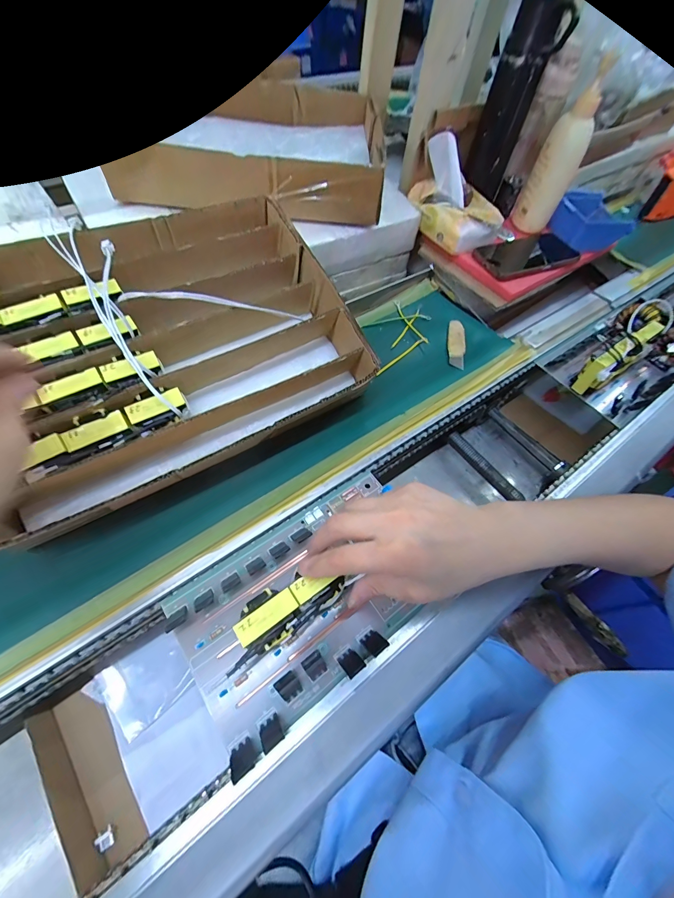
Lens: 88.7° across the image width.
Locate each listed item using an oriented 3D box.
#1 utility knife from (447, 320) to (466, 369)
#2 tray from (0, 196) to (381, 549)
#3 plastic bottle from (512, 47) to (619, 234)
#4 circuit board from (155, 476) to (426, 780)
[{"bbox_3d":[0.160,-0.142,0.458,0.022,0.004,0.097,10,59,1],"label":"utility knife"},{"bbox_3d":[-0.157,-0.105,0.325,0.338,0.067,0.255,-27,85,-22],"label":"tray"},{"bbox_3d":[0.330,-0.430,0.514,0.054,0.189,0.056,19,59,8],"label":"plastic bottle"},{"bbox_3d":[-0.011,0.107,0.283,0.230,0.058,0.131,-31,65,-20],"label":"circuit board"}]

